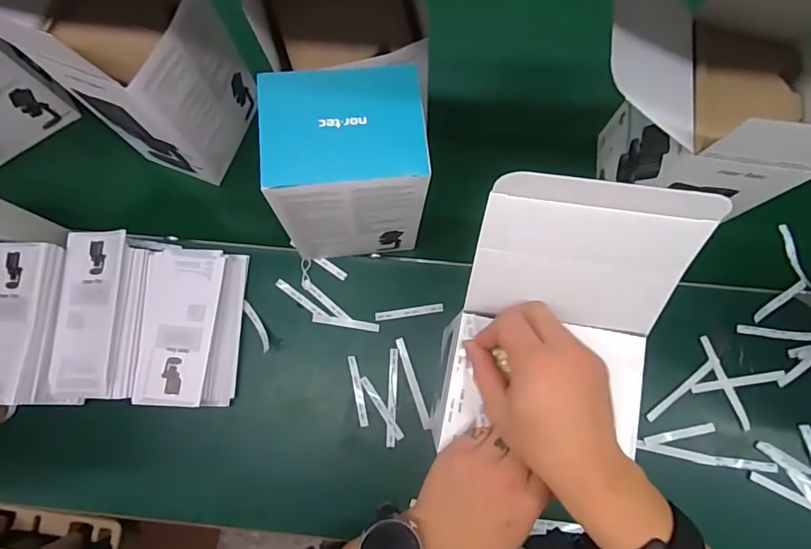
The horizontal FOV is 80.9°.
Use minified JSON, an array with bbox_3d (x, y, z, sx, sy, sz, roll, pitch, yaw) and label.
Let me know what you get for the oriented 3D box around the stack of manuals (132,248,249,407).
[{"bbox_3d":[-0.266,0.065,0.593,0.108,0.050,0.188,2,75,-1],"label":"stack of manuals"}]

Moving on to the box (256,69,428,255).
[{"bbox_3d":[-0.061,-0.101,0.532,0.142,0.244,0.106,-7,75,-3],"label":"box"}]

